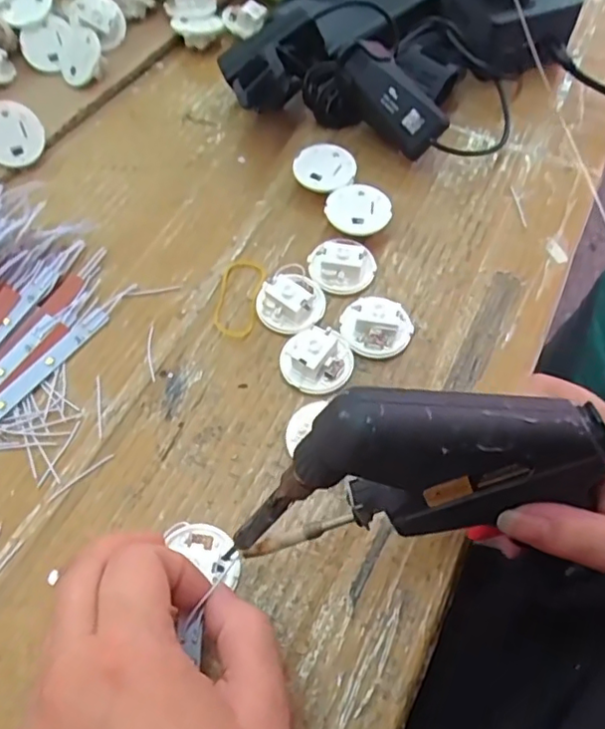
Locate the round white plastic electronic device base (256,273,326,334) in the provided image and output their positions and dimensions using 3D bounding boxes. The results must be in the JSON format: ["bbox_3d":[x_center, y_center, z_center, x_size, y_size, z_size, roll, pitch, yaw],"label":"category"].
[{"bbox_3d":[-0.006,-0.037,0.336,0.038,0.018,0.036,0,60,0],"label":"round white plastic electronic device base"}]

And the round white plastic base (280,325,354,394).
[{"bbox_3d":[0.007,-0.004,0.318,0.038,0.018,0.034,14,61,8],"label":"round white plastic base"}]

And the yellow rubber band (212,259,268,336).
[{"bbox_3d":[-0.036,-0.040,0.346,0.025,0.005,0.054,6,60,3],"label":"yellow rubber band"}]

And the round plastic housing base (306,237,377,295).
[{"bbox_3d":[0.024,-0.058,0.346,0.036,0.020,0.031,-25,63,-14],"label":"round plastic housing base"}]

